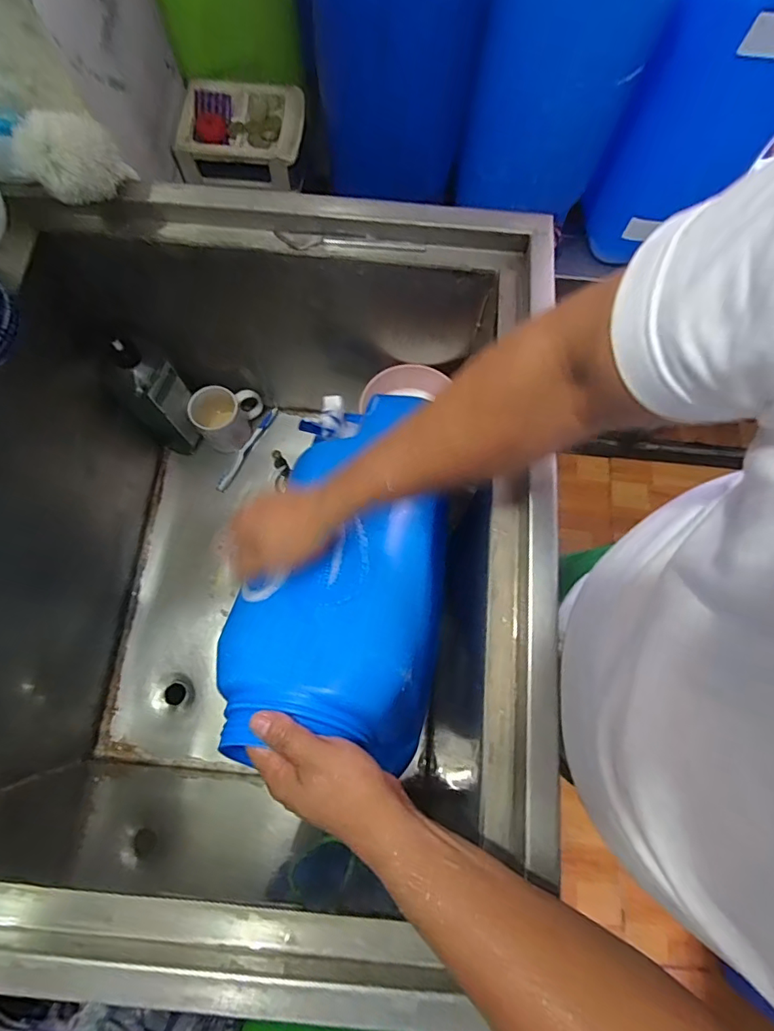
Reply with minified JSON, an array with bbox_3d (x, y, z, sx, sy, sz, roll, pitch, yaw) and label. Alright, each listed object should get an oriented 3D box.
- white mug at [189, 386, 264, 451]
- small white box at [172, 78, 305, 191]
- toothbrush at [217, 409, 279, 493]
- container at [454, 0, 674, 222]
[{"bbox_3d":[-0.276,-0.173,0.834,0.077,0.096,0.102,23,75,5],"label":"white mug"},{"bbox_3d":[-0.200,-0.537,0.679,0.167,0.058,0.130,1,74,-1],"label":"small white box"},{"bbox_3d":[-0.249,-0.121,0.867,0.018,0.015,0.179,30,76,7],"label":"toothbrush"},{"bbox_3d":[0.208,-0.603,0.586,0.185,0.322,0.263,10,74,1],"label":"container"}]

